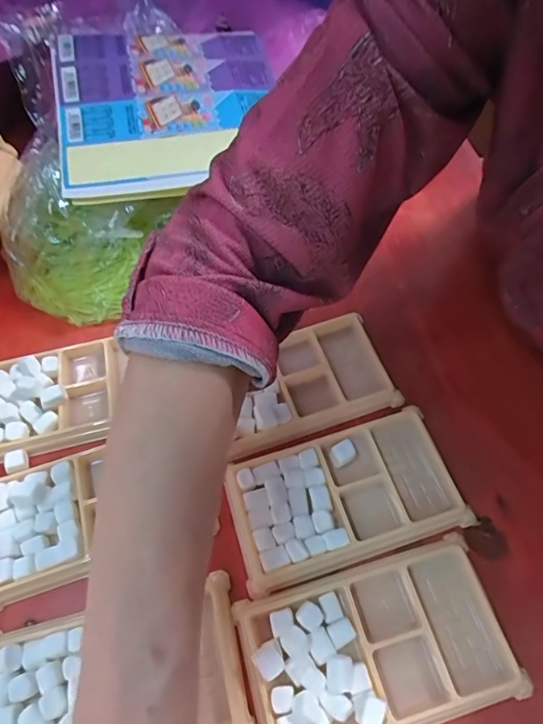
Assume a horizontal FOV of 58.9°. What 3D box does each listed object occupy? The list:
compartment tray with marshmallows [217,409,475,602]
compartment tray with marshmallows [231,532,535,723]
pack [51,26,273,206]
[{"bbox_3d":[0.043,0.080,0.293,0.133,0.011,0.074,-17,60,-6],"label":"compartment tray with marshmallows"},{"bbox_3d":[0.054,0.146,0.249,0.134,0.021,0.076,-15,60,-5],"label":"compartment tray with marshmallows"},{"bbox_3d":[-0.082,-0.207,0.380,0.165,0.016,0.180,-8,70,-9],"label":"pack"}]

